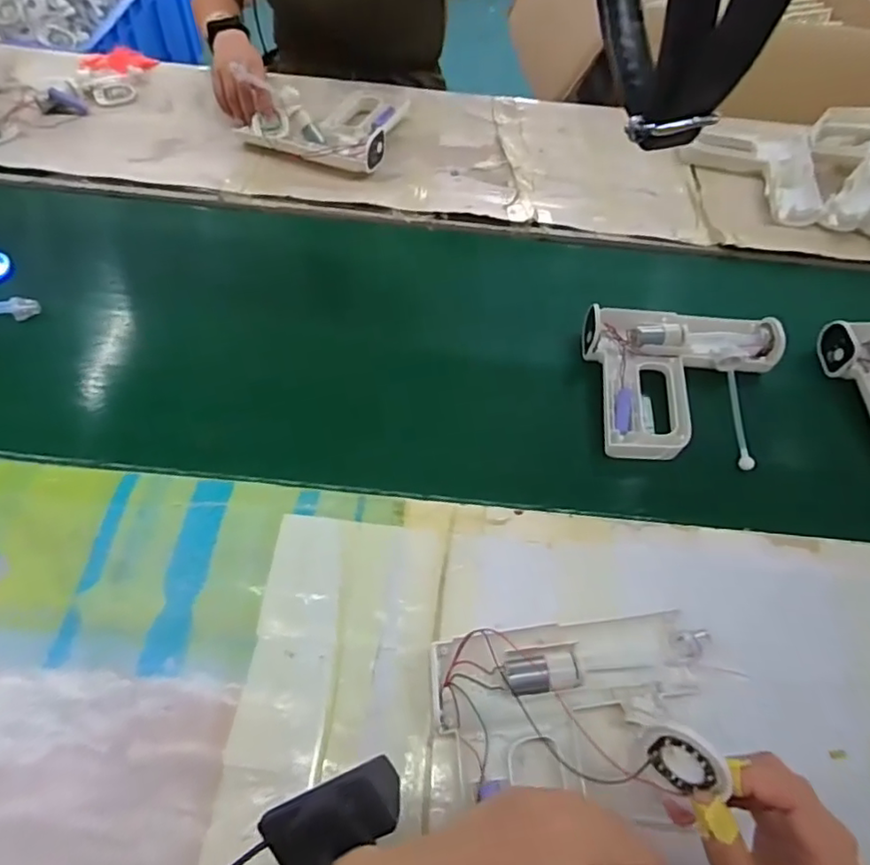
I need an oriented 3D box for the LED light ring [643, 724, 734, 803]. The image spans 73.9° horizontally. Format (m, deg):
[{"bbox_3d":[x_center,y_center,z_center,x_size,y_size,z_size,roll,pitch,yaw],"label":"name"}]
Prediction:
[{"bbox_3d":[0.133,0.175,0.307,0.009,0.041,0.042,-26,17,-40],"label":"LED light ring"}]

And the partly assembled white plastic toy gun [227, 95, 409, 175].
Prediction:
[{"bbox_3d":[-0.159,-0.465,0.851,0.202,0.044,0.176,15,57,5],"label":"partly assembled white plastic toy gun"}]

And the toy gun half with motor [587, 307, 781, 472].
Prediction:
[{"bbox_3d":[0.271,-0.062,0.622,0.206,0.040,0.193,5,57,-1],"label":"toy gun half with motor"}]

